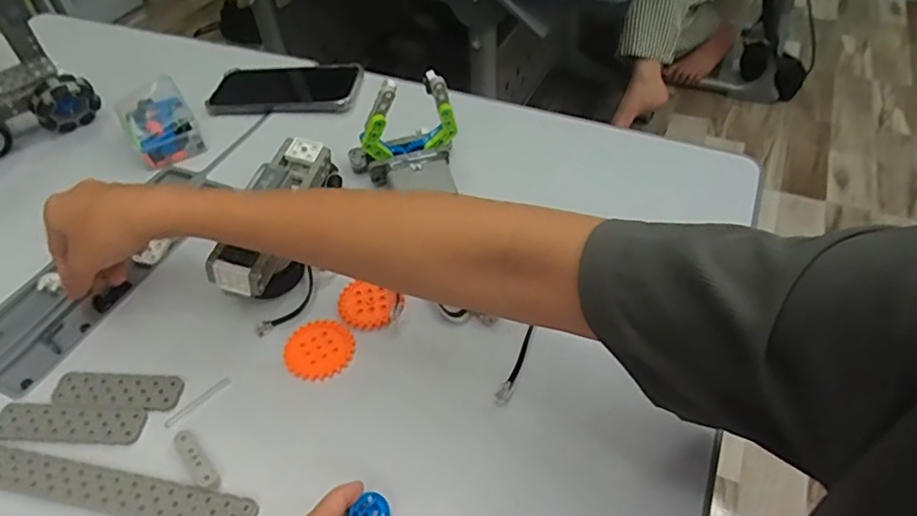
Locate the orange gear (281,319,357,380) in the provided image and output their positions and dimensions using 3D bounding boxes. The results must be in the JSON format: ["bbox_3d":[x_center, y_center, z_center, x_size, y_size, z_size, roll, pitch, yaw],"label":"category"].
[{"bbox_3d":[-0.103,0.067,0.449,0.050,0.004,0.050,-2,47,2],"label":"orange gear"}]

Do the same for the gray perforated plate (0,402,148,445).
[{"bbox_3d":[-0.266,0.111,0.412,0.102,0.004,0.026,1,47,4],"label":"gray perforated plate"}]

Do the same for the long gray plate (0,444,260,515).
[{"bbox_3d":[-0.224,0.144,0.381,0.200,0.006,0.024,7,48,10],"label":"long gray plate"}]

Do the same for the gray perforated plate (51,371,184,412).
[{"bbox_3d":[-0.241,0.094,0.428,0.088,0.004,0.027,0,47,3],"label":"gray perforated plate"}]

